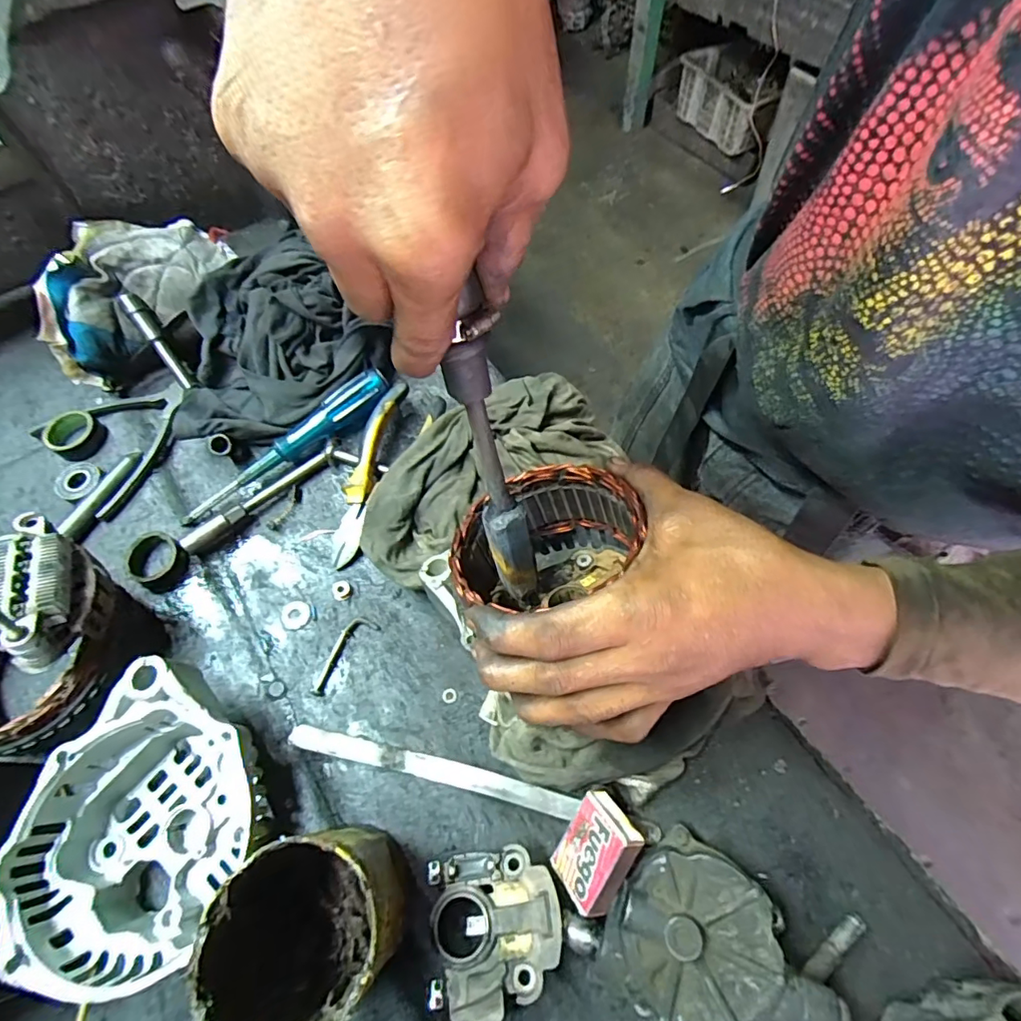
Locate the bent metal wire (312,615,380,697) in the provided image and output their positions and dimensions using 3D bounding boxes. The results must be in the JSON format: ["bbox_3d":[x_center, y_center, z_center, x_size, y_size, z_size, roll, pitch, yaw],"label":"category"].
[{"bbox_3d":[-0.120,0.101,0.370,0.019,0.008,0.061,30,67,15],"label":"bent metal wire"}]

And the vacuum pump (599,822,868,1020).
[{"bbox_3d":[0.120,0.241,0.283,0.131,0.063,0.099,28,66,14],"label":"vacuum pump"}]

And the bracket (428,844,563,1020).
[{"bbox_3d":[-0.008,0.234,0.296,0.071,0.039,0.072,-6,63,-3],"label":"bracket"}]

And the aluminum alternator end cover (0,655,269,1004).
[{"bbox_3d":[-0.196,0.171,0.298,0.117,0.082,0.146,12,63,7],"label":"aluminum alternator end cover"}]

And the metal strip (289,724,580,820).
[{"bbox_3d":[-0.052,0.168,0.341,0.188,0.010,0.014,11,63,6],"label":"metal strip"}]

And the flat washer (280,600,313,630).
[{"bbox_3d":[-0.158,0.076,0.385,0.022,0.004,0.020,0,63,0],"label":"flat washer"}]

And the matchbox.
[{"bbox_3d":[0.050,0.199,0.307,0.053,0.015,0.043,-57,37,9],"label":"matchbox"}]

